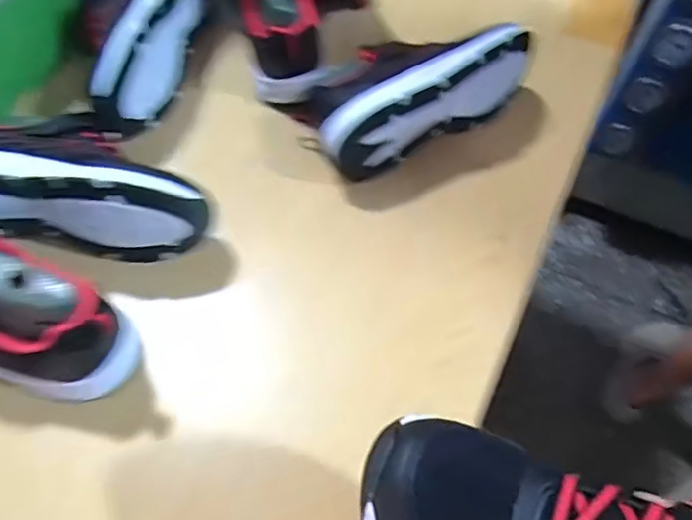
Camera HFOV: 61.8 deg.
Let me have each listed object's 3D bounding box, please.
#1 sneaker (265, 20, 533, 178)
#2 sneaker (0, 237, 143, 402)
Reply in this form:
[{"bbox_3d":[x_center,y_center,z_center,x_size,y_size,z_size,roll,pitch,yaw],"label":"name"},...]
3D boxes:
[{"bbox_3d":[0.060,-0.157,0.495,0.205,0.090,0.094,-27,65,-18],"label":"sneaker"},{"bbox_3d":[-0.240,0.024,0.362,0.202,0.100,0.076,16,60,5],"label":"sneaker"}]

